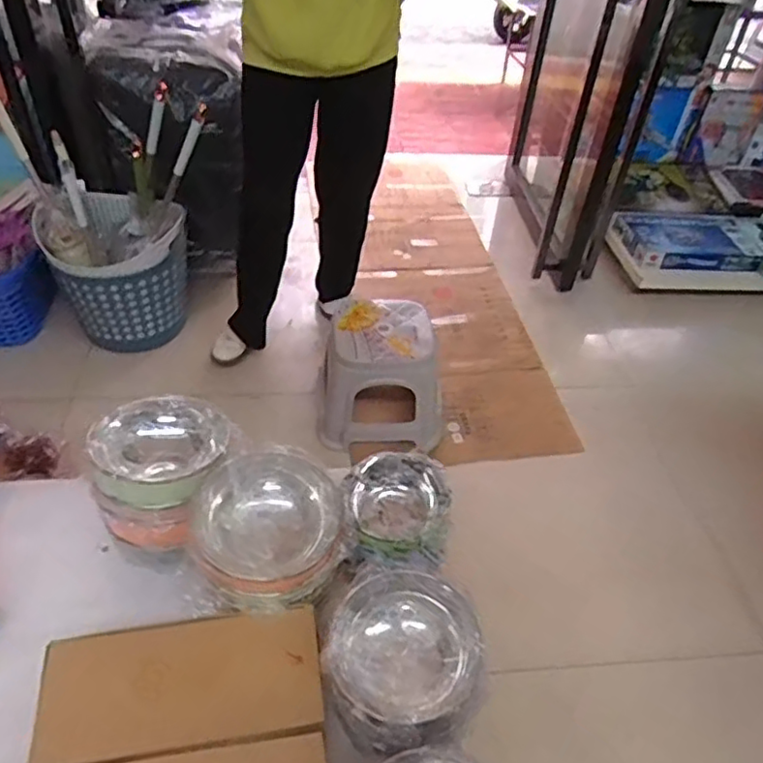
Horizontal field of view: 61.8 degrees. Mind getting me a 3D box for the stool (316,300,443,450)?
[{"bbox_3d":[0.012,-0.014,1.682,0.312,0.298,0.290,7,43,2],"label":"stool"}]

